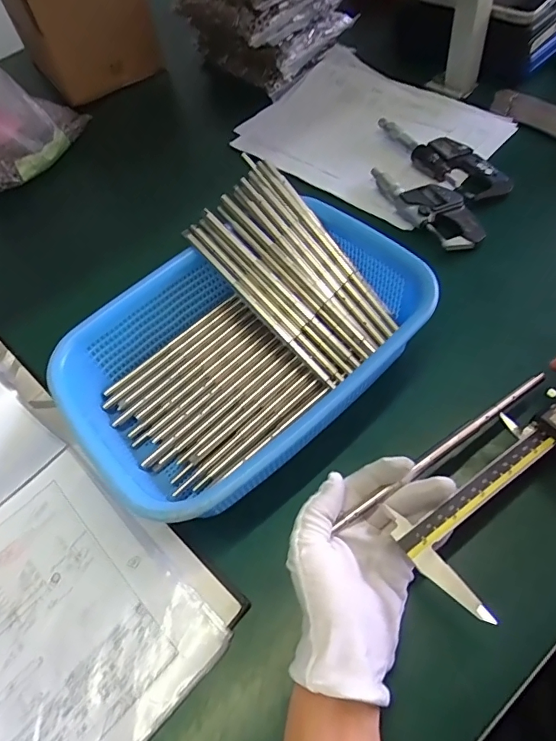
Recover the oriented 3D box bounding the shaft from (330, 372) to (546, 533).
[{"bbox_3d":[0.120,0.051,0.323,0.187,0.008,0.007,-31,64,-17],"label":"shaft"}]

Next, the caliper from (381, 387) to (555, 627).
[{"bbox_3d":[0.229,0.030,0.326,0.351,0.016,0.071,-34,65,-18],"label":"caliper"}]

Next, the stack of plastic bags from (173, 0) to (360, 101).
[{"bbox_3d":[-0.024,-0.536,0.679,0.170,0.138,0.208,-37,59,-14],"label":"stack of plastic bags"}]

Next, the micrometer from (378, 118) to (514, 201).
[{"bbox_3d":[0.188,-0.249,0.532,0.054,0.019,0.177,-28,57,-10],"label":"micrometer"}]

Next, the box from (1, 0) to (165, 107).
[{"bbox_3d":[-0.325,-0.587,0.735,0.176,0.176,0.253,-32,58,-12],"label":"box"}]

